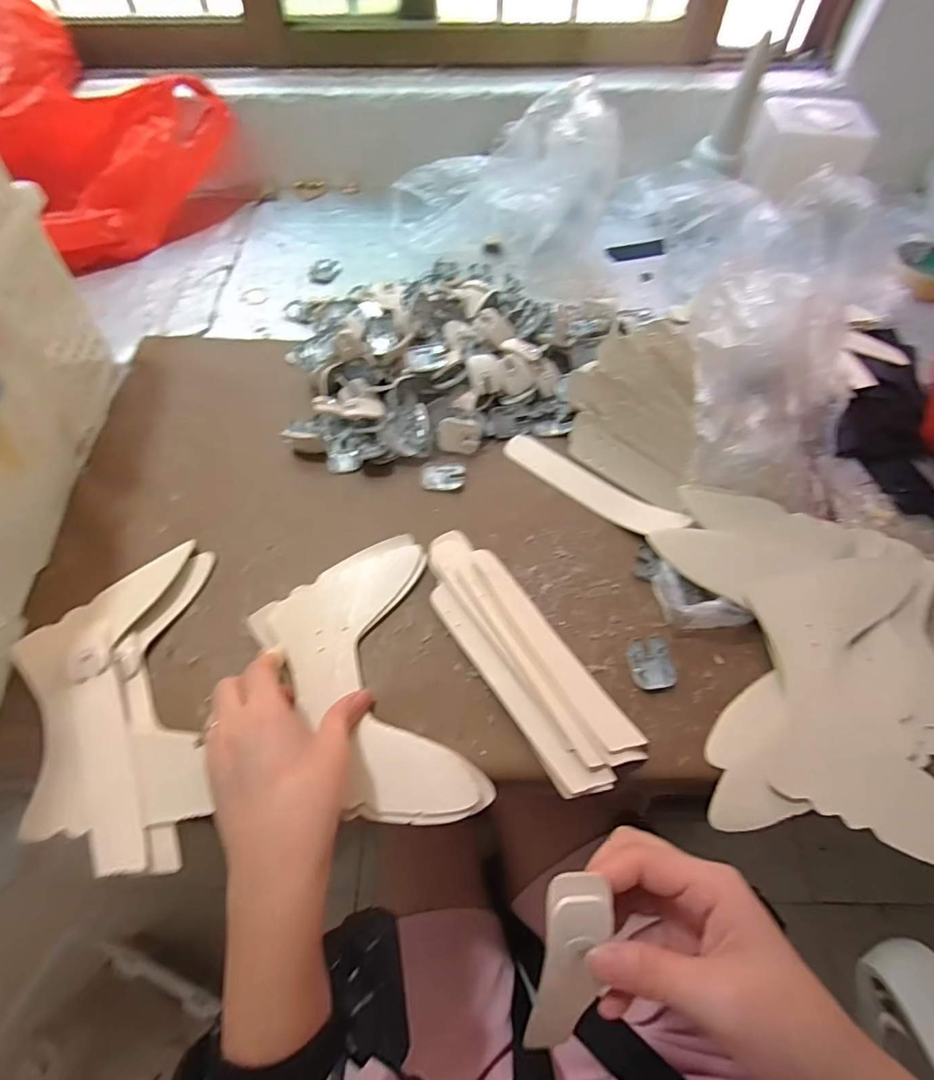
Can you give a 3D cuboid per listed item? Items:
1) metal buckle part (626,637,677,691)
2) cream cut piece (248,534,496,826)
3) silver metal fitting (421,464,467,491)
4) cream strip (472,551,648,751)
[{"bbox_3d":[0.141,0.094,0.398,0.033,0.006,0.038,-3,59,-2],"label":"metal buckle part"},{"bbox_3d":[-0.068,0.103,0.385,0.134,0.018,0.215,-22,61,-11],"label":"cream cut piece"},{"bbox_3d":[-0.022,-0.060,0.493,0.041,0.005,0.032,5,59,3],"label":"silver metal fitting"},{"bbox_3d":[0.060,0.078,0.398,0.030,0.005,0.184,-22,61,-31],"label":"cream strip"}]

